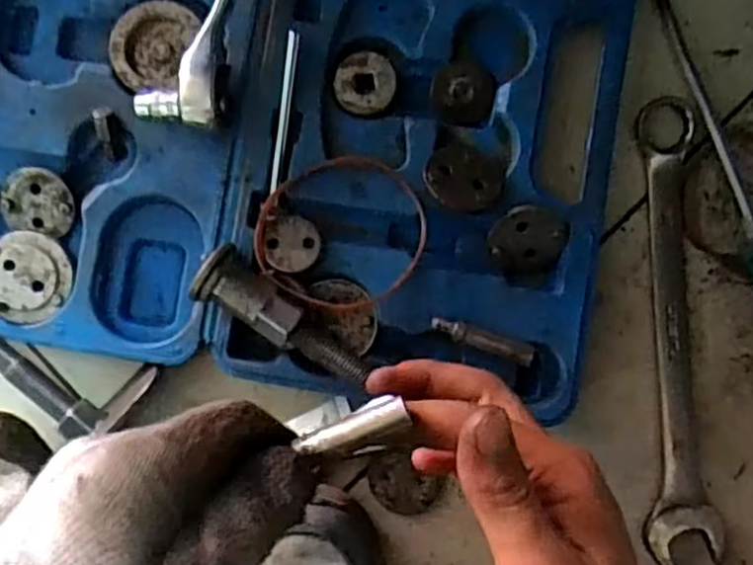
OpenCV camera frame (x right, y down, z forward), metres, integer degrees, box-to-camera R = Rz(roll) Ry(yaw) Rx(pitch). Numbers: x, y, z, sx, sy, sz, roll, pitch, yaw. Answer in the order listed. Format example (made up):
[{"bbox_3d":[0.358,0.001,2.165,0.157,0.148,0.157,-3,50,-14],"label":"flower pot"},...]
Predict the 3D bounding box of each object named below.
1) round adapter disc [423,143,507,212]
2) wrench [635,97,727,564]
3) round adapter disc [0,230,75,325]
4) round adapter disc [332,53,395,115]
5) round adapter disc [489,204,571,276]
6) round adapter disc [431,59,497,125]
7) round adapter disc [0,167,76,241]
[{"bbox_3d":[0.046,-0.054,0.387,0.041,0.009,0.041,5,61,-9],"label":"round adapter disc"},{"bbox_3d":[0.164,0.026,0.408,0.039,0.010,0.252,-3,86,0],"label":"wrench"},{"bbox_3d":[-0.193,-0.003,0.404,0.050,0.004,0.049,0,86,0],"label":"round adapter disc"},{"bbox_3d":[-0.006,-0.109,0.402,0.033,0.004,0.033,0,86,0],"label":"round adapter disc"},{"bbox_3d":[0.081,-0.024,0.395,0.037,0.004,0.039,2,108,6],"label":"round adapter disc"},{"bbox_3d":[0.048,-0.105,0.405,0.035,0.005,0.032,0,86,0],"label":"round adapter disc"},{"bbox_3d":[-0.188,-0.045,0.409,0.040,0.004,0.036,13,103,-6],"label":"round adapter disc"}]

